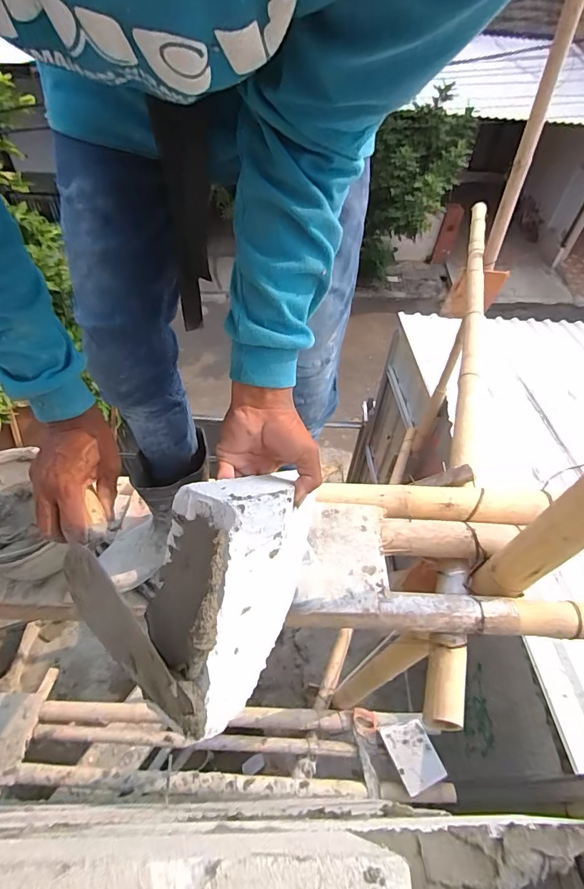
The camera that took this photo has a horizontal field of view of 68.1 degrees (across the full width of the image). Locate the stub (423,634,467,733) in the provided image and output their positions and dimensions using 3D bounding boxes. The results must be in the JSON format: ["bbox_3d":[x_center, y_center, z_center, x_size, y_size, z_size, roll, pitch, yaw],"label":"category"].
[{"bbox_3d":[0.304,0.474,0.861,0.080,0.063,0.167,14,51,9],"label":"stub"}]

